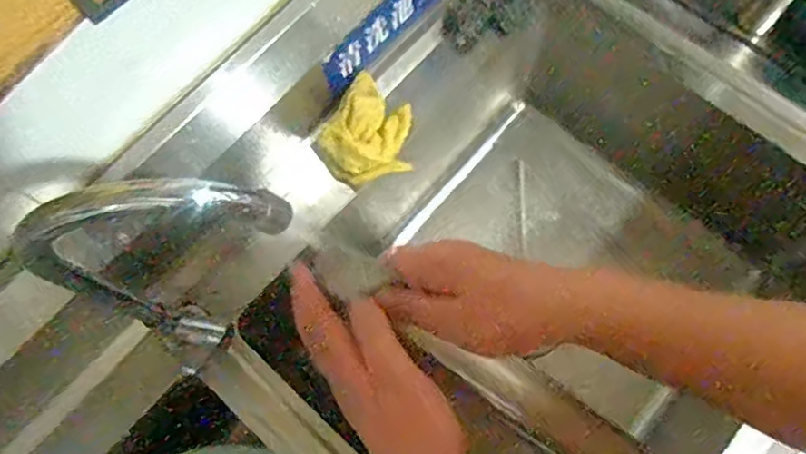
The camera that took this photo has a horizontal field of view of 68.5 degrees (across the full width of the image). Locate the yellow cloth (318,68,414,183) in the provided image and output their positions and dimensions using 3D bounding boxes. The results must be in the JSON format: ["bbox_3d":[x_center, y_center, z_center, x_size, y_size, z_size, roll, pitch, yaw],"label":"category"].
[{"bbox_3d":[-0.033,-0.094,0.593,0.085,0.045,0.099,34,76,13],"label":"yellow cloth"}]

